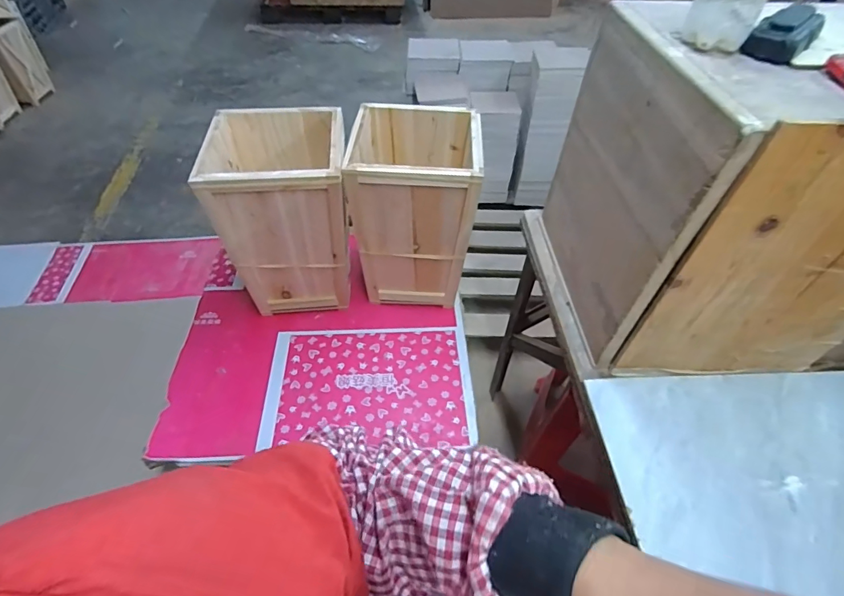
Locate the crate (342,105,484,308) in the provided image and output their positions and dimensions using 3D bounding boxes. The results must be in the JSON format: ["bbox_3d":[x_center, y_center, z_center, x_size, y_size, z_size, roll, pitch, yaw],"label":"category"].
[{"bbox_3d":[-0.014,-0.187,0.951,0.239,0.361,0.248,2,49,1],"label":"crate"}]

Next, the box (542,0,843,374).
[{"bbox_3d":[0.470,-0.133,0.588,0.466,0.367,0.319,0,49,-1],"label":"box"}]

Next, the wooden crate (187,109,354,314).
[{"bbox_3d":[-0.269,-0.157,0.928,0.239,0.389,0.229,-2,49,-3],"label":"wooden crate"}]

